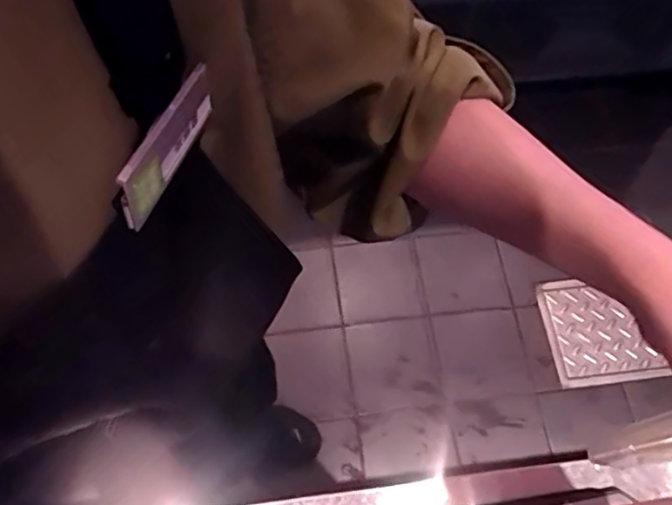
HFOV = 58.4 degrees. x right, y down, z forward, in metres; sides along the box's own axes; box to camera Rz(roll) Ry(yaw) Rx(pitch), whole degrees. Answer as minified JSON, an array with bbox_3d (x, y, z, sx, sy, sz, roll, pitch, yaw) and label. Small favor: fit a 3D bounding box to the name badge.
[{"bbox_3d":[-0.062,-0.042,0.225,0.005,0.029,0.069,15,51,4],"label":"name badge"}]

